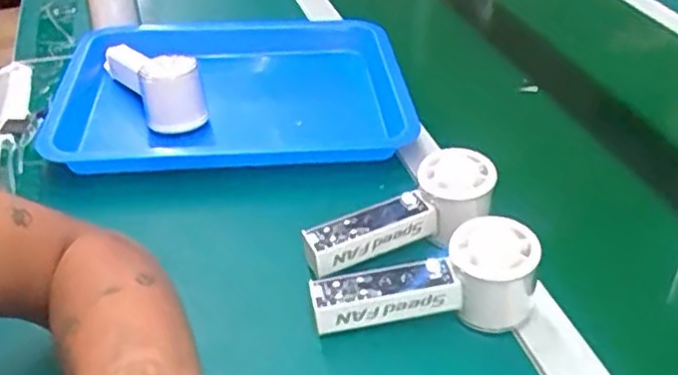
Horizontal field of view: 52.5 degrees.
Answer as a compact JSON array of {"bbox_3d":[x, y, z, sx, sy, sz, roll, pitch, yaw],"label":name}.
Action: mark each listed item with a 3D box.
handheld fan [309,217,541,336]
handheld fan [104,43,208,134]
[{"bbox_3d":[0.057,0.064,0.456,0.148,0.066,0.051,-1,38,-3],"label":"handheld fan"},{"bbox_3d":[-0.187,-0.114,0.687,0.052,0.056,0.163,-20,43,-26],"label":"handheld fan"}]

